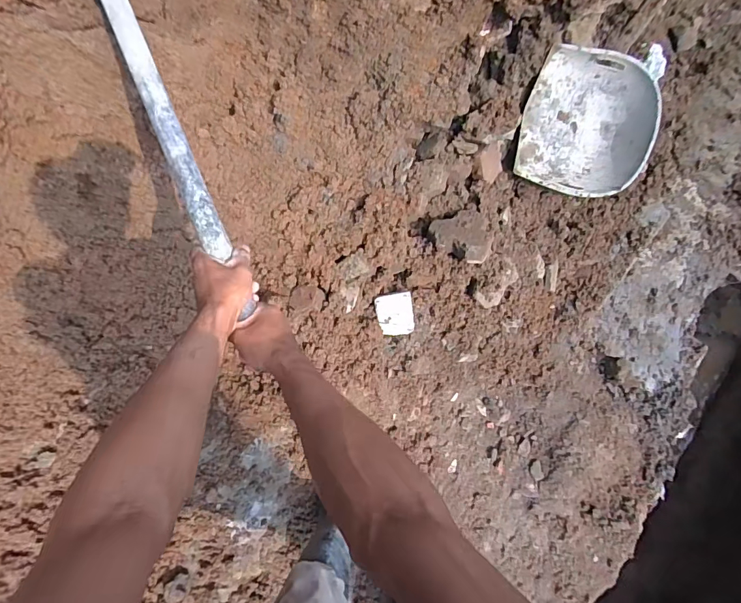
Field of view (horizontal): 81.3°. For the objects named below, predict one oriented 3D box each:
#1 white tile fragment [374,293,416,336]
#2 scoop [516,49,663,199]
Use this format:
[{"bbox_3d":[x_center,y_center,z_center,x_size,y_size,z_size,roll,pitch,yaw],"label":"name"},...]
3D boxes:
[{"bbox_3d":[0.066,0.036,1.125,0.100,0.012,0.117,-10,109,-15],"label":"white tile fragment"},{"bbox_3d":[0.614,-0.496,1.227,0.382,0.137,0.367,11,108,-9],"label":"scoop"}]

